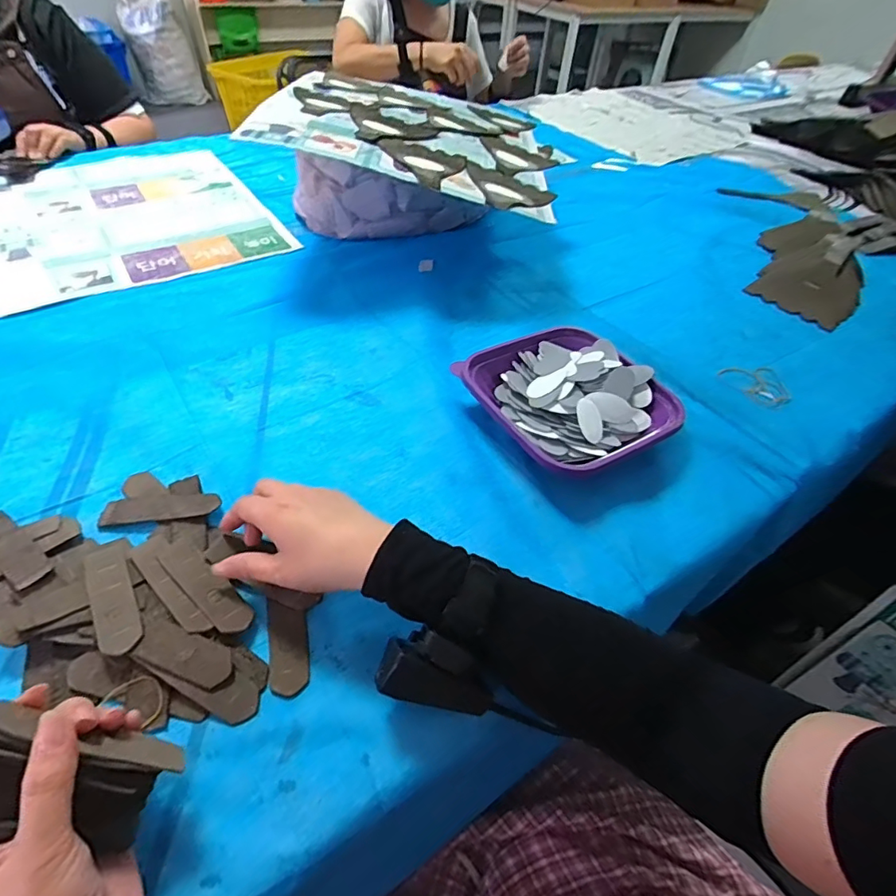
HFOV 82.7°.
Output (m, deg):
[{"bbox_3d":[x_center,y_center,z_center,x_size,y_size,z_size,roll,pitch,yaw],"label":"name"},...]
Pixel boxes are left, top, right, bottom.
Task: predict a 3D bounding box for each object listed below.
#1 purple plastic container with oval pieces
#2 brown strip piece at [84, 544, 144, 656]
[{"bbox_3d":[0.122,-0.052,0.524,0.177,0.044,0.173,-23,53,-25],"label":"purple plastic container with oval pieces"},{"bbox_3d":[-0.239,0.104,0.362,0.026,0.005,0.095,-23,54,-25],"label":"brown strip piece"}]

